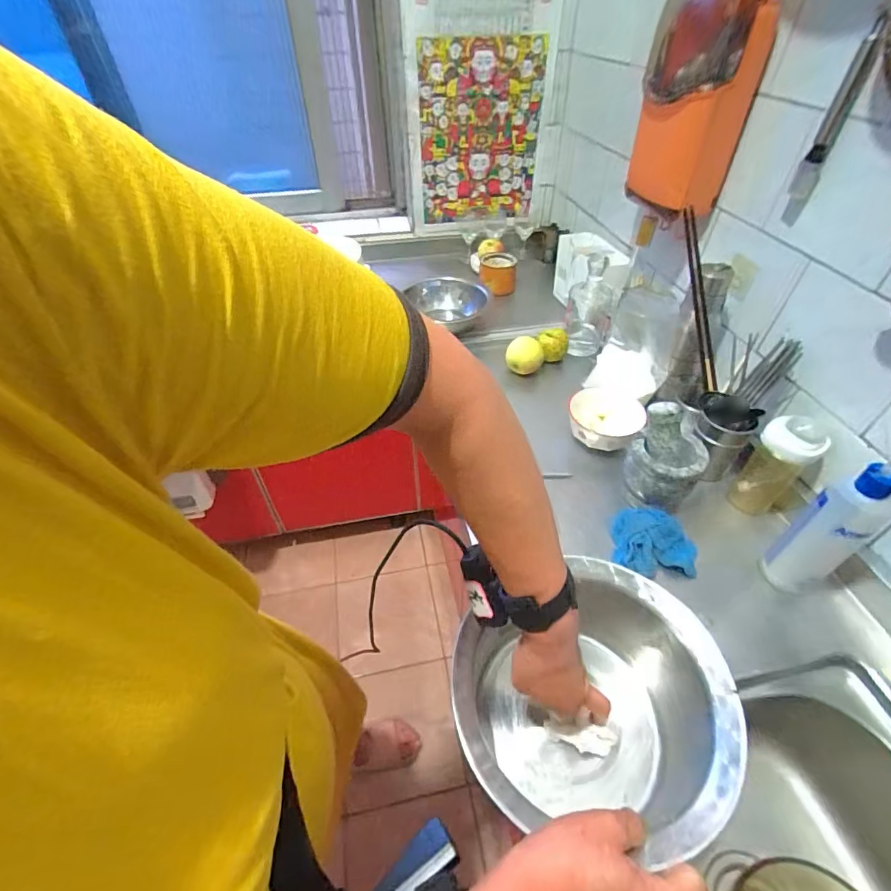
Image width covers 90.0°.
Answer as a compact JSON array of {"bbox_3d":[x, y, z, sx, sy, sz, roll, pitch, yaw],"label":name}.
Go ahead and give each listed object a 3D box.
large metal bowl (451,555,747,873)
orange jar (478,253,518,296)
[{"bbox_3d":[0.132,0.262,0.443,0.240,0.151,0.223,0,46,0],"label":"large metal bowl"},{"bbox_3d":[0.133,-0.438,1.140,0.090,0.092,0.083,4,46,4],"label":"orange jar"}]

